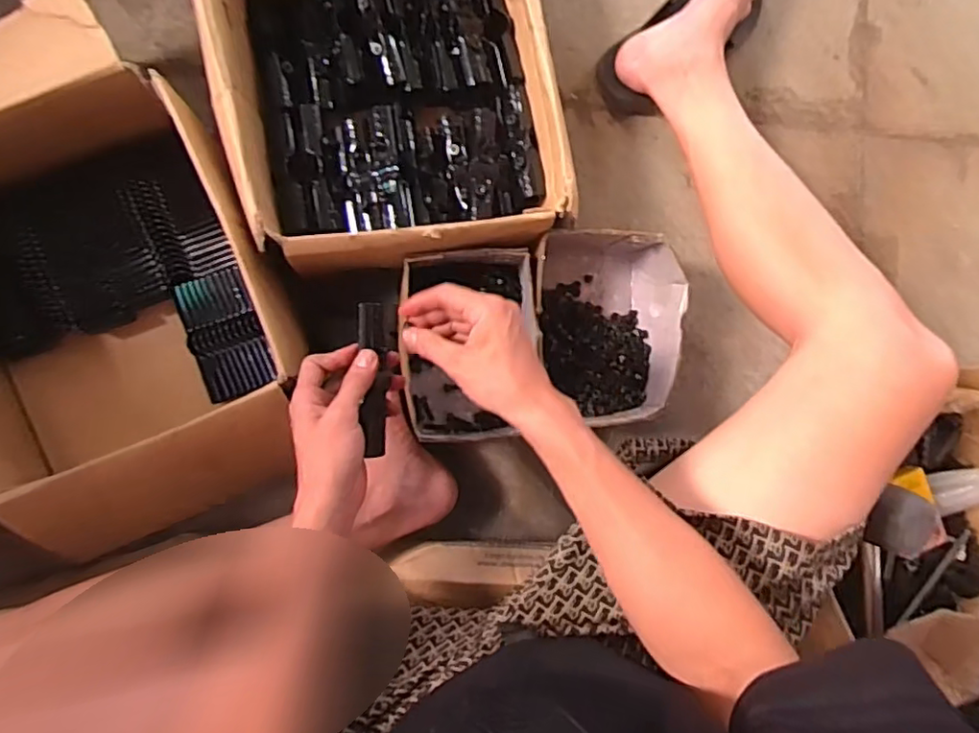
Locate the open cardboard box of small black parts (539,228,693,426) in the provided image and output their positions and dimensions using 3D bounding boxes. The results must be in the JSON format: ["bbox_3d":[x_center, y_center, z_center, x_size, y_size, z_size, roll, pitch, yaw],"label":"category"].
[{"bbox_3d":[0.127,-0.046,0.706,0.164,0.100,0.211,0,90,-6],"label":"open cardboard box of small black parts"}]

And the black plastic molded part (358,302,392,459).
[{"bbox_3d":[-0.097,0.011,0.525,0.023,0.027,0.129,-3,91,-6],"label":"black plastic molded part"}]

